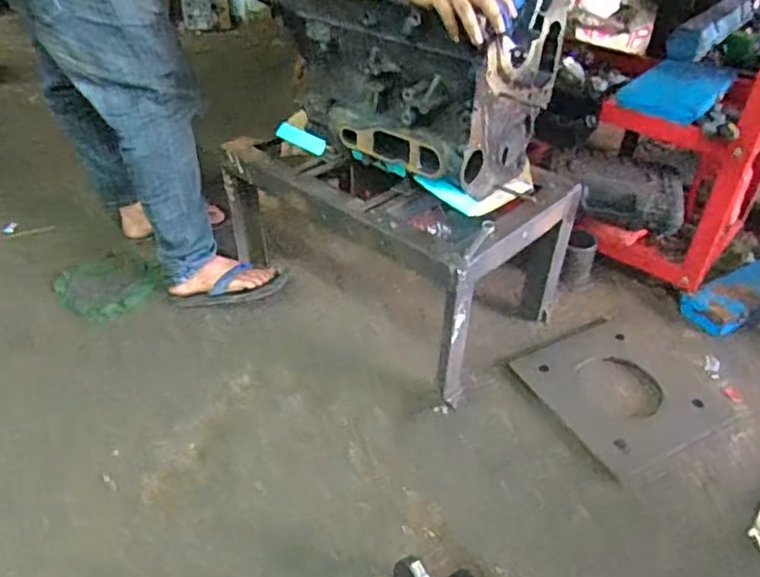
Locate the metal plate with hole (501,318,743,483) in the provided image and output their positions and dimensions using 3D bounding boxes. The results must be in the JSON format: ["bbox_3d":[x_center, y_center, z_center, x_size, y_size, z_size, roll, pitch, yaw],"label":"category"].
[{"bbox_3d":[0.459,0.189,1.186,0.304,0.031,0.297,-21,45,-21],"label":"metal plate with hole"}]

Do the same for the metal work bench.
[{"bbox_3d":[0.024,-0.125,1.345,0.637,0.335,0.403,30,47,32],"label":"metal work bench"}]

